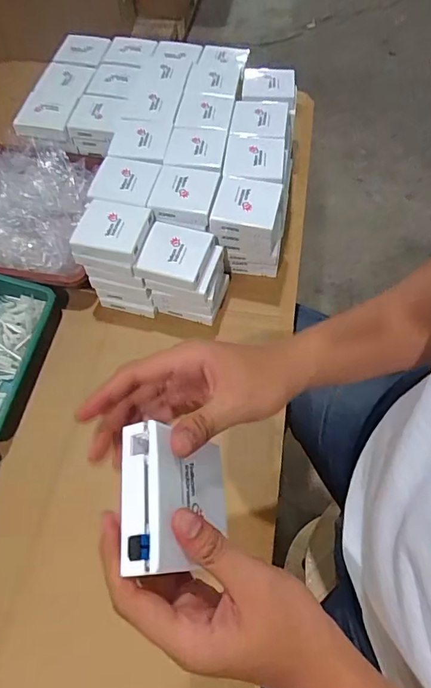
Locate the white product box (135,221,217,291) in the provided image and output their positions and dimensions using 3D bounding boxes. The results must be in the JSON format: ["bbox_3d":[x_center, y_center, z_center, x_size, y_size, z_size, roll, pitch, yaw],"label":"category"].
[{"bbox_3d":[-0.051,-0.122,0.584,0.084,0.027,0.087,15,61,8],"label":"white product box"}]

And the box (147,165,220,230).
[{"bbox_3d":[-0.043,-0.208,0.613,0.081,0.025,0.091,10,60,5],"label":"box"}]

